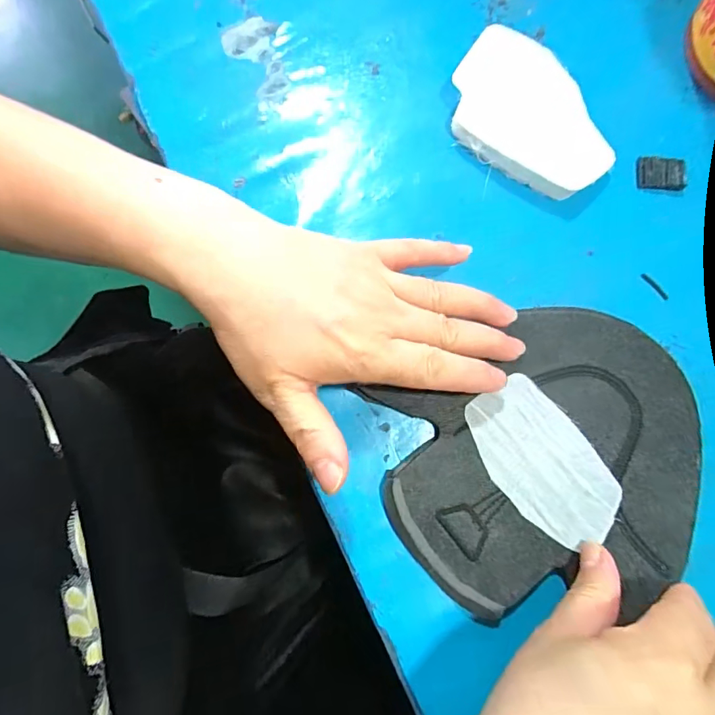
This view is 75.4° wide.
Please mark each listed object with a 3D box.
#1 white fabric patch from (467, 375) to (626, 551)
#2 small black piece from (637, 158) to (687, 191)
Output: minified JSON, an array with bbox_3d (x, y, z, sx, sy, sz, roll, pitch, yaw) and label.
[{"bbox_3d":[0.098,0.055,0.245,0.052,0.005,0.090,-39,81,-6],"label":"white fabric patch"},{"bbox_3d":[0.185,-0.112,0.283,0.027,0.005,0.020,7,80,0],"label":"small black piece"}]

